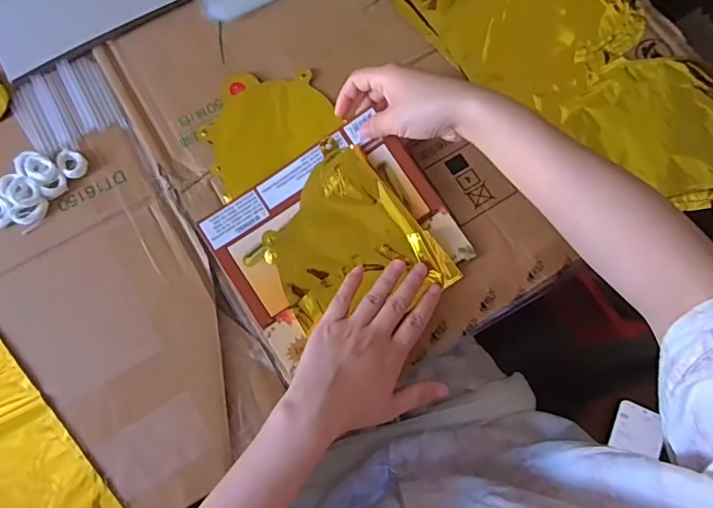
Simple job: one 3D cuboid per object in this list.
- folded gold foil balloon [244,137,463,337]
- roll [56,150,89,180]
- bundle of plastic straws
[{"bbox_3d":[-0.012,-0.005,0.432,0.133,0.025,0.157,-39,78,-10],"label":"folded gold foil balloon"},{"bbox_3d":[-0.259,-0.082,0.447,0.022,0.007,0.028,-43,79,-11],"label":"roll"},{"bbox_3d":[-0.274,-0.141,0.466,0.084,0.007,0.105,-35,78,-9],"label":"bundle of plastic straws"}]

